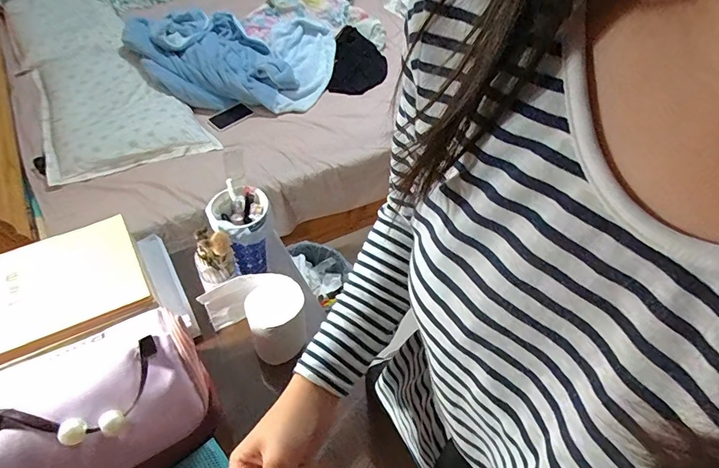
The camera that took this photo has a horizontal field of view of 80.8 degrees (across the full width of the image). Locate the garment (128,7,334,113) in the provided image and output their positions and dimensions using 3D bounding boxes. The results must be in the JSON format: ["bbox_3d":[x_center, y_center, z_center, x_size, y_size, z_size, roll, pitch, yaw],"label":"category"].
[{"bbox_3d":[-0.507,-0.737,1.721,0.816,0.181,0.619,-3,49,-8],"label":"garment"}]

